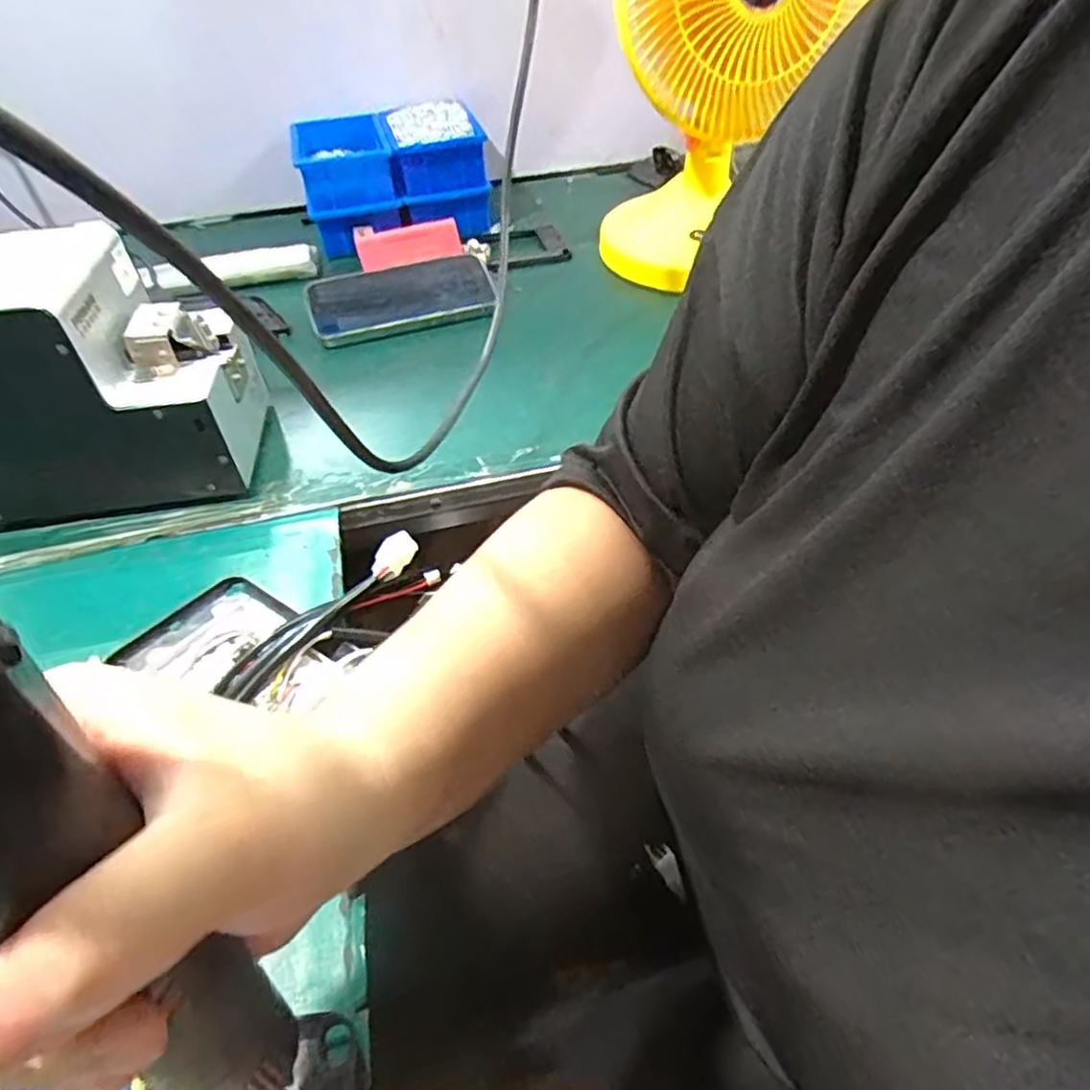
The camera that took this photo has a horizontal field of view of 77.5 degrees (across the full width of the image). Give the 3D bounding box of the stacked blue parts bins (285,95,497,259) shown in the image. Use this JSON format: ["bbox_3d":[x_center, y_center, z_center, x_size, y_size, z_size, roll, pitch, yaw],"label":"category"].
[{"bbox_3d":[-0.166,-0.404,0.740,0.193,0.098,0.141,-12,47,-8],"label":"stacked blue parts bins"}]

